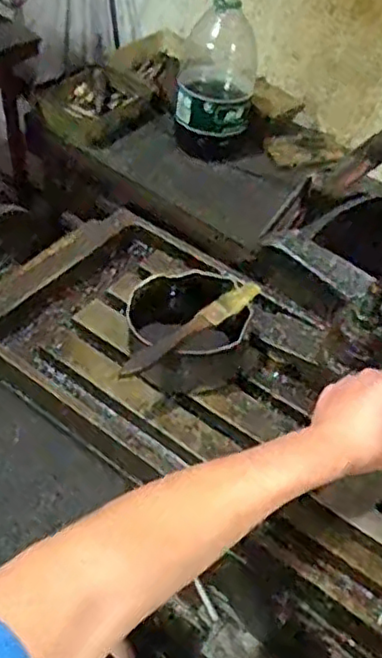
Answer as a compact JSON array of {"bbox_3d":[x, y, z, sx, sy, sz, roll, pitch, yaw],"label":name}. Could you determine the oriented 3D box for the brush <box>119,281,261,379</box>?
[{"bbox_3d":[0.002,-0.001,0.570,0.157,0.017,0.021,-32,60,-29],"label":"brush"}]

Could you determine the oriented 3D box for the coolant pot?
[{"bbox_3d":[-0.005,0.000,0.597,0.108,0.064,0.109,3,49,-4],"label":"coolant pot"}]

